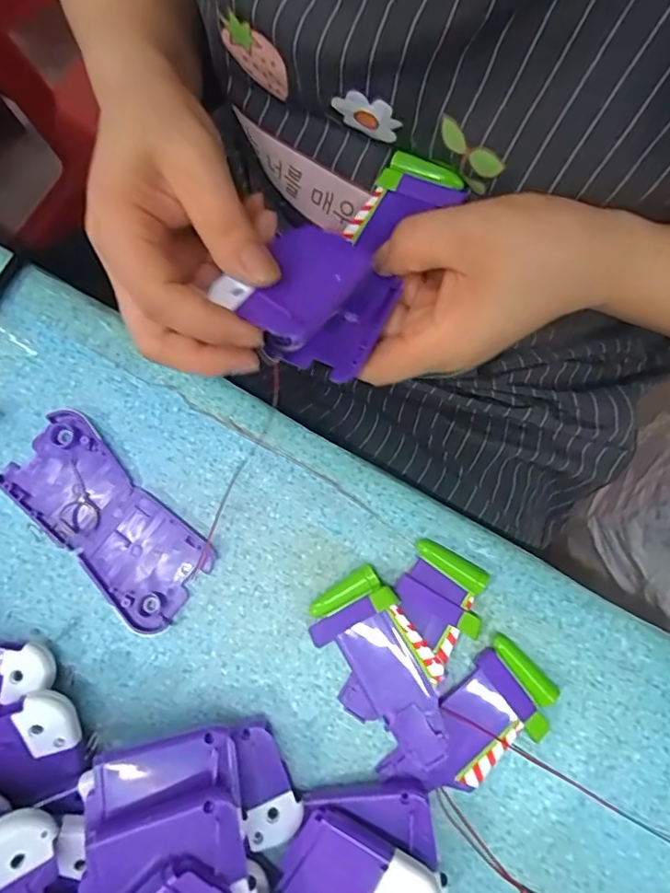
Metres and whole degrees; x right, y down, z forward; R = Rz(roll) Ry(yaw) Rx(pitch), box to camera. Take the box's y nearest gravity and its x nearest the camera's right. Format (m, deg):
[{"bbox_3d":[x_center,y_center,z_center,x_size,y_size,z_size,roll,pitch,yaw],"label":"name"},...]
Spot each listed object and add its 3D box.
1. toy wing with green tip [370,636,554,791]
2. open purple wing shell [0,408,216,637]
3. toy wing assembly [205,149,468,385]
[{"bbox_3d":[0.066,0.135,0.258,0.084,0.010,0.041,-44,83,-9],"label":"toy wing with green tip"},{"bbox_3d":[-0.117,0.037,0.279,0.115,0.008,0.052,43,81,7],"label":"open purple wing shell"},{"bbox_3d":[0.007,-0.090,0.258,0.061,0.045,0.130,32,70,6],"label":"toy wing assembly"}]

